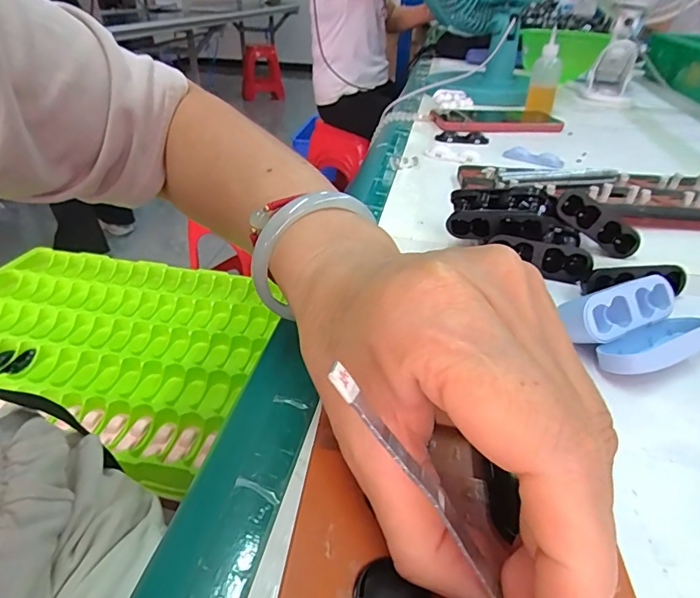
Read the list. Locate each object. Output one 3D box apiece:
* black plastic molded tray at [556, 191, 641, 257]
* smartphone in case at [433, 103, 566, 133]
[{"bbox_3d":[0.168,-0.050,0.313,0.060,0.021,0.011,34,37,-3],"label":"black plastic molded tray"},{"bbox_3d":[0.189,-0.226,0.599,0.155,0.012,0.068,-4,34,-8],"label":"smartphone in case"}]

